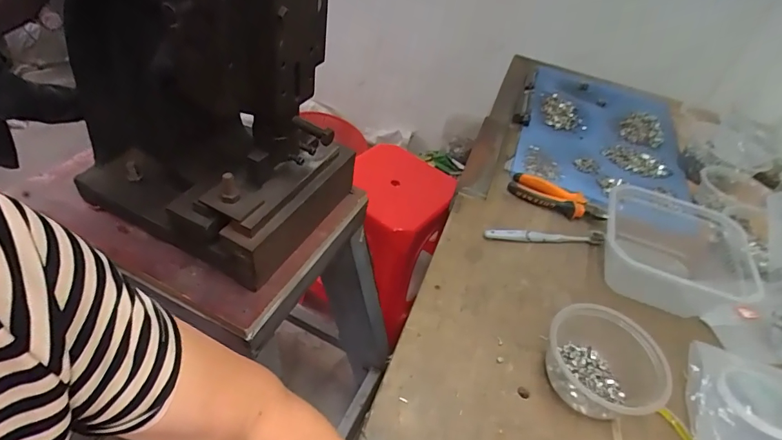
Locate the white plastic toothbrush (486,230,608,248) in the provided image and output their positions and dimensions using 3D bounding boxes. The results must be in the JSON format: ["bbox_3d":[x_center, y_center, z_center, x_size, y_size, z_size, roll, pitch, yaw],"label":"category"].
[{"bbox_3d":[0.221,0.021,0.613,0.181,0.011,0.017,0,42,-7],"label":"white plastic toothbrush"}]

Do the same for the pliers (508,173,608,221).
[{"bbox_3d":[0.262,-0.036,0.677,0.147,0.016,0.059,25,44,13],"label":"pliers"}]

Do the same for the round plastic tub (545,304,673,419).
[{"bbox_3d":[0.213,0.143,0.444,0.110,0.073,0.122,20,41,9],"label":"round plastic tub"}]

